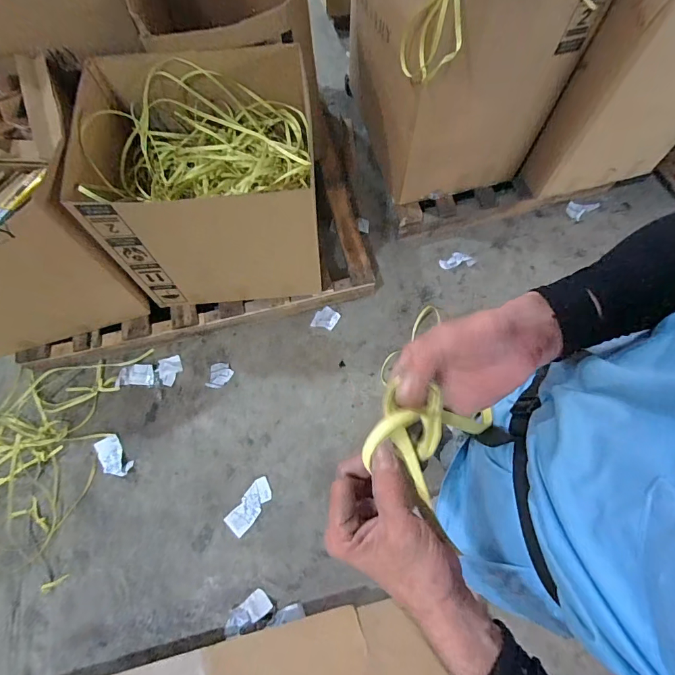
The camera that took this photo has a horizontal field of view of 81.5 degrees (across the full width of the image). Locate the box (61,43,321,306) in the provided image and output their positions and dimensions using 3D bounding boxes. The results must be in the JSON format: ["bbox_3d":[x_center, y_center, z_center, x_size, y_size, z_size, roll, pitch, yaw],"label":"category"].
[{"bbox_3d":[-0.405,-0.491,1.323,0.651,0.543,0.556,-6,68,-2],"label":"box"}]

